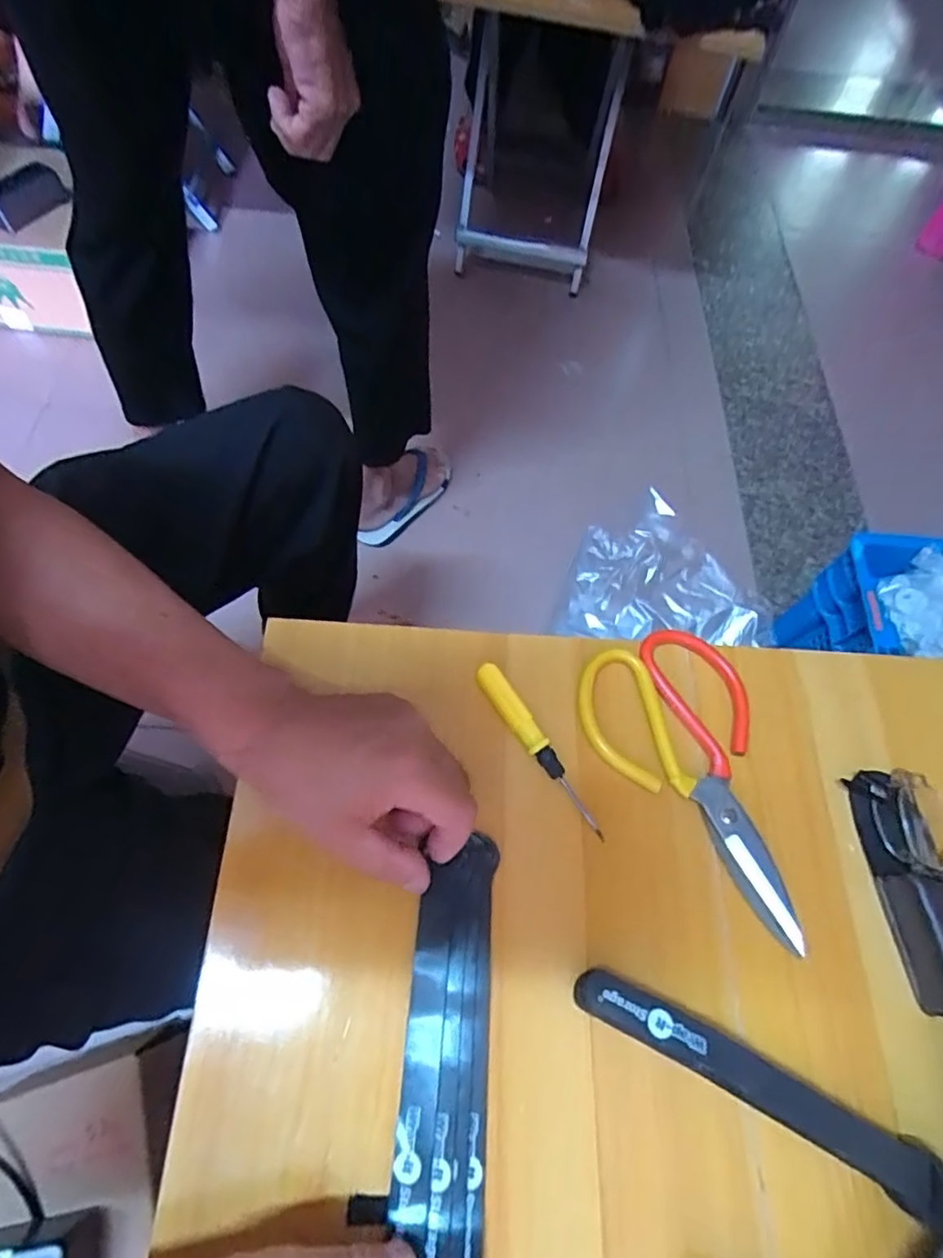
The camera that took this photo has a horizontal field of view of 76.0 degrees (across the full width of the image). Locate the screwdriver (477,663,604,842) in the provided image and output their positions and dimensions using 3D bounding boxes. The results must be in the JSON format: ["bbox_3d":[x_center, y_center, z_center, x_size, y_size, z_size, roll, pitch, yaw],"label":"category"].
[{"bbox_3d":[0.042,0.076,0.386,0.016,0.014,0.127,-27,70,-16],"label":"screwdriver"}]

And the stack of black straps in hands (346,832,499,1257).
[{"bbox_3d":[-0.016,0.217,0.324,0.056,0.014,0.193,6,62,1],"label":"stack of black straps in hands"}]

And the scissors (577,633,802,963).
[{"bbox_3d":[0.162,0.087,0.391,0.110,0.017,0.200,-31,71,-18],"label":"scissors"}]

